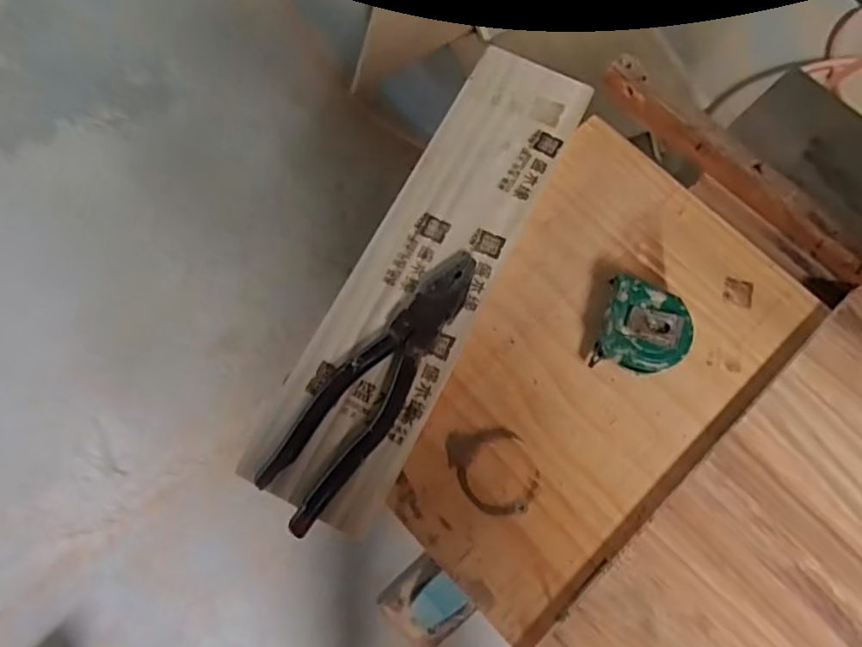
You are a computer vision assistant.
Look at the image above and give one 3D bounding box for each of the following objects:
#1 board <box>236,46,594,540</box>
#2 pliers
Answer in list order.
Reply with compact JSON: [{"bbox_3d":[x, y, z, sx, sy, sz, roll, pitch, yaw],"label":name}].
[{"bbox_3d":[0.001,-0.042,0.438,0.093,0.020,0.360,25,73,6],"label":"board"},{"bbox_3d":[-0.033,0.033,0.397,0.049,0.013,0.197,36,74,9],"label":"pliers"}]

